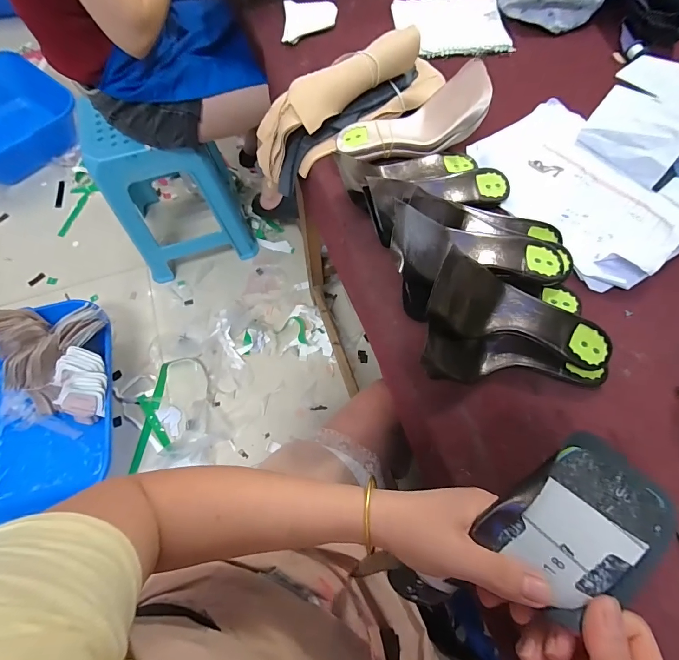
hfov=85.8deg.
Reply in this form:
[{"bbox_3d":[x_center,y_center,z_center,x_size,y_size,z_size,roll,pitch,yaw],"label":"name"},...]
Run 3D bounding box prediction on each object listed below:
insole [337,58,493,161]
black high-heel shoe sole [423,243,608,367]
[{"bbox_3d":[0.107,-0.307,0.545,0.220,0.058,0.083,-16,68,11],"label":"insole"},{"bbox_3d":[0.198,-0.017,0.399,0.231,0.056,0.075,17,68,-10],"label":"black high-heel shoe sole"}]

